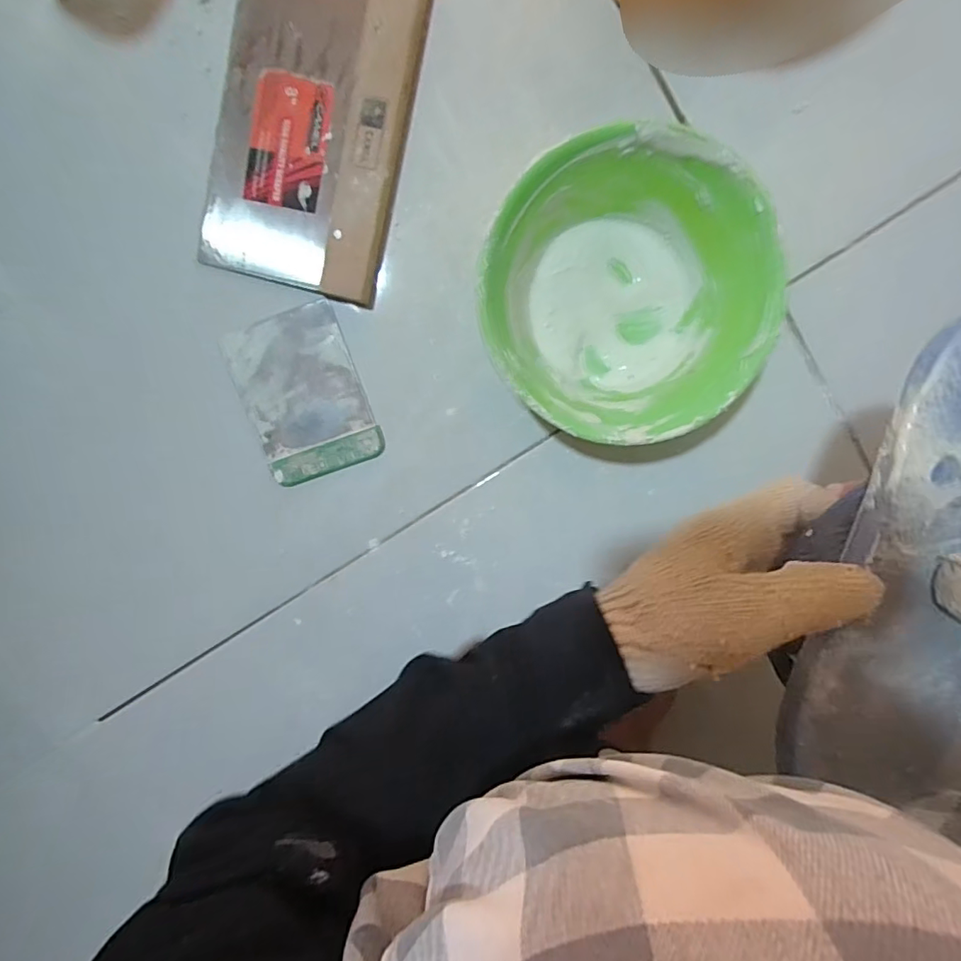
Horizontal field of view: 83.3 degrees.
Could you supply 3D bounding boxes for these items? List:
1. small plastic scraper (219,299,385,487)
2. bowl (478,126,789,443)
[{"bbox_3d":[-0.121,-0.058,0.370,0.079,0.006,0.110,-22,98,0],"label":"small plastic scraper"},{"bbox_3d":[0.085,-0.120,0.332,0.164,0.064,0.186,-8,93,4],"label":"bowl"}]

